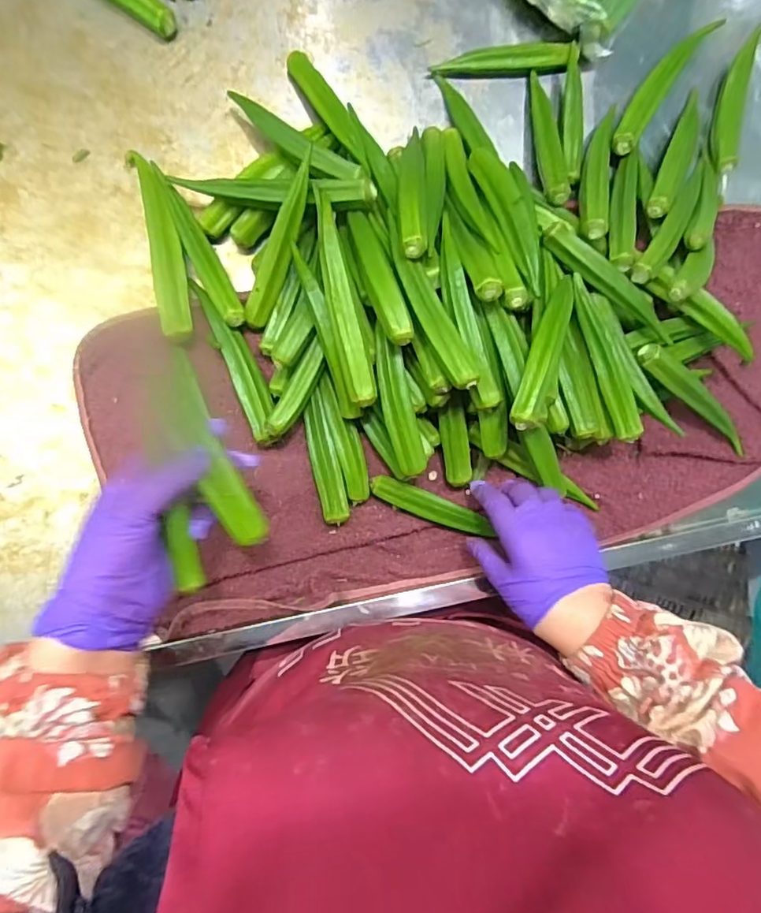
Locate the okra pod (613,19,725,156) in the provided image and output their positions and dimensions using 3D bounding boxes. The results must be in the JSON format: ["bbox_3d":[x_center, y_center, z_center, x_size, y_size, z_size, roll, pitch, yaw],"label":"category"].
[{"bbox_3d":[0.252,-0.336,0.478,0.027,0.024,0.158,35,85,-2],"label":"okra pod"}]

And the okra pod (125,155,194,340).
[{"bbox_3d":[-0.182,-0.178,0.441,0.029,0.027,0.167,-14,88,-5],"label":"okra pod"}]

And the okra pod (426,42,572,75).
[{"bbox_3d":[0.107,-0.356,0.472,0.118,0.026,0.023,-1,87,-4],"label":"okra pod"}]

